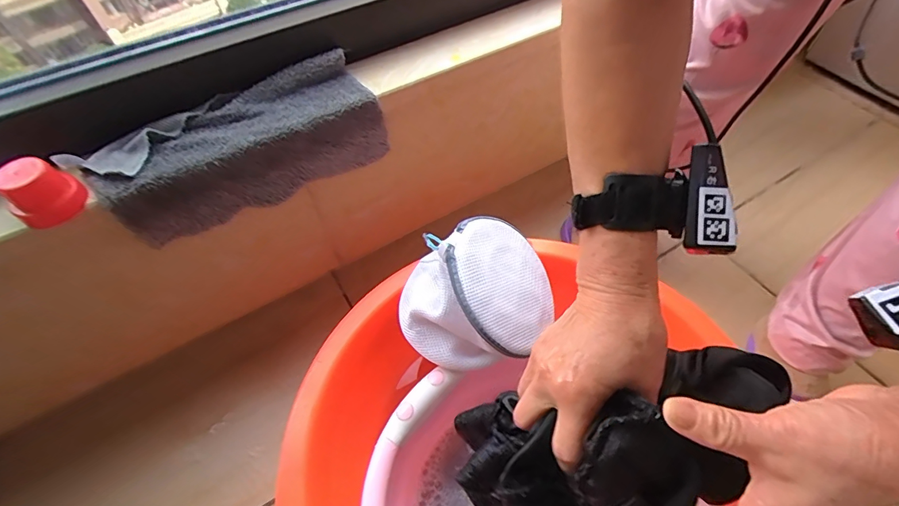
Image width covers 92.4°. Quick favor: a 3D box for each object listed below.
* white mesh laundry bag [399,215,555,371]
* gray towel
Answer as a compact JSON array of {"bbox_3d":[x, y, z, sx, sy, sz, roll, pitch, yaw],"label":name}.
[{"bbox_3d":[0.032,0.038,0.489,0.176,0.098,0.150,-7,56,-4],"label":"white mesh laundry bag"},{"bbox_3d":[-0.245,-0.127,0.536,0.328,0.107,0.088,-29,60,-17],"label":"gray towel"}]

